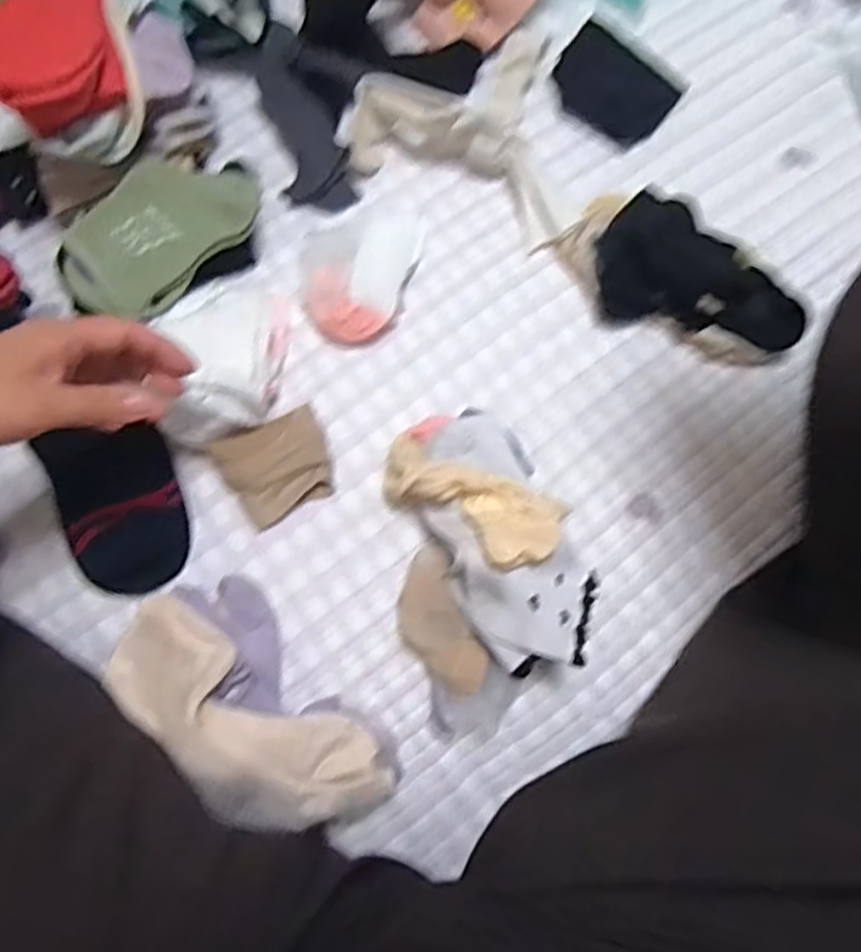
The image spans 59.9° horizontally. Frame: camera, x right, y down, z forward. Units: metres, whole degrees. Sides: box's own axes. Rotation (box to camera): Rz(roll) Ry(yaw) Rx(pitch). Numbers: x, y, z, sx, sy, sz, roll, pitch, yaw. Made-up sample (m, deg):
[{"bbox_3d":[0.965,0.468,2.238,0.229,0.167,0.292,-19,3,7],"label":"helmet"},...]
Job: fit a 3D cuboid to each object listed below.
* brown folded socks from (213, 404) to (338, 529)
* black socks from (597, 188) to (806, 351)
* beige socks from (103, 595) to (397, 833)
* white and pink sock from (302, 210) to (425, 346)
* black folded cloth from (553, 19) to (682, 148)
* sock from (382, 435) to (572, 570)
[{"bbox_3d":[-0.106,-0.007,0.524,0.072,0.028,0.063,-27,78,-7],"label":"brown folded socks"},{"bbox_3d":[0.202,-0.152,0.545,0.152,0.069,0.082,14,76,2],"label":"black socks"},{"bbox_3d":[-0.120,0.160,0.472,0.194,0.051,0.085,33,78,7],"label":"beige socks"},{"bbox_3d":[-0.058,-0.154,0.558,0.080,0.030,0.105,17,76,3],"label":"white and pink sock"},{"bbox_3d":[0.150,-0.323,0.613,0.098,0.018,0.082,38,78,8],"label":"black folded cloth"},{"bbox_3d":[0.026,0.017,0.500,0.129,0.050,0.061,26,77,19],"label":"sock"}]

